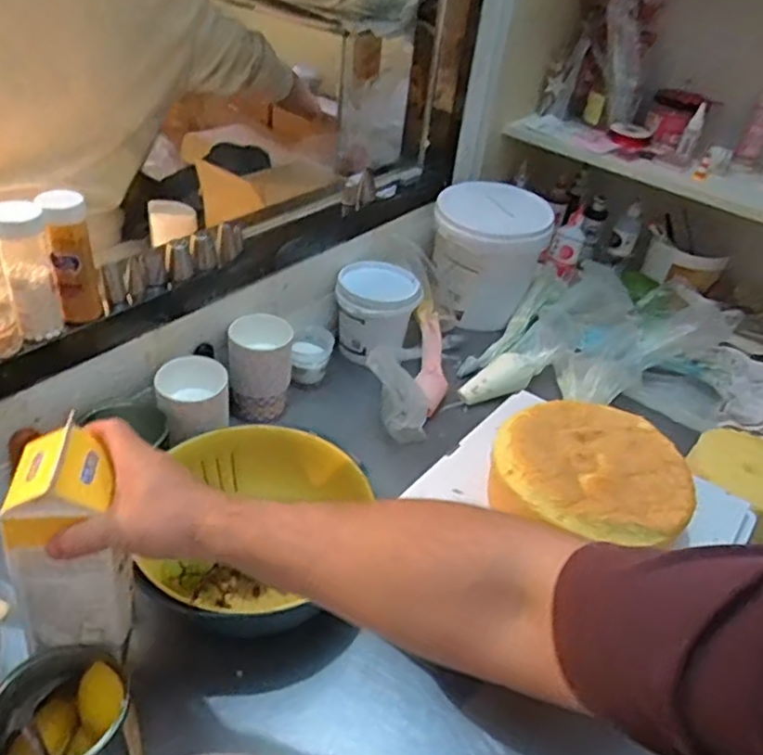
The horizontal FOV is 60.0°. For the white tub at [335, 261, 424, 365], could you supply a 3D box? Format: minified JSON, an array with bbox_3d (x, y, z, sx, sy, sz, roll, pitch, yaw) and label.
[{"bbox_3d":[-0.007,-0.110,1.070,0.129,0.121,0.124,5,37,-4],"label":"white tub"}]

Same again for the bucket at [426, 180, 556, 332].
[{"bbox_3d":[0.186,-0.223,1.212,0.191,0.216,0.185,5,37,-4],"label":"bucket"}]

